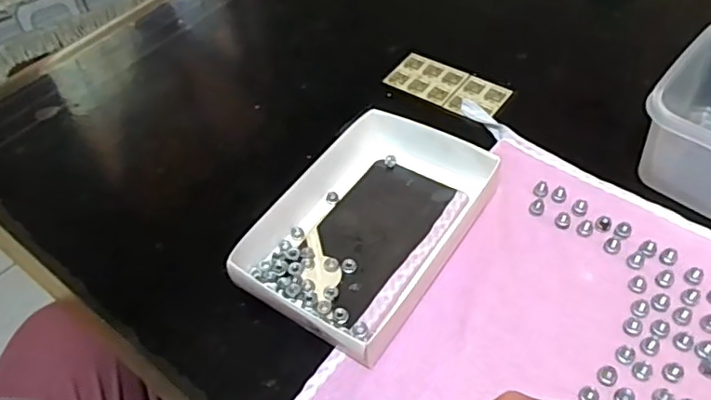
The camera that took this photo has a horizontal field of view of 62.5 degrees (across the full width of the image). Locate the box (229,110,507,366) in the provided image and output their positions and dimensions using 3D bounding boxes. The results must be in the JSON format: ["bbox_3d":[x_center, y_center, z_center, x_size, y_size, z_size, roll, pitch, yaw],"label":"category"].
[{"bbox_3d":[0.017,0.014,0.488,0.136,0.034,0.229,26,57,25],"label":"box"}]

